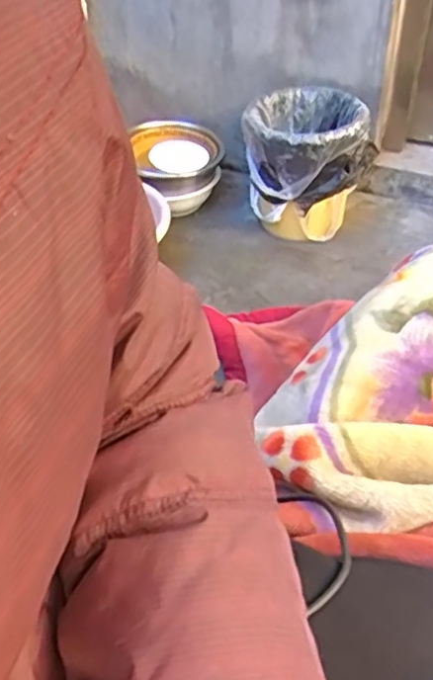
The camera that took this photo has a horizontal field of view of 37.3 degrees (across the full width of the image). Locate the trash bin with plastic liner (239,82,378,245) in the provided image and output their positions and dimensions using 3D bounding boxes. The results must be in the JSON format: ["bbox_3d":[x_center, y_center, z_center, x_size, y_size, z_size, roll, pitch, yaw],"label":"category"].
[{"bbox_3d":[0.187,-0.343,1.309,0.237,0.247,0.219,14,45,17],"label":"trash bin with plastic liner"}]

